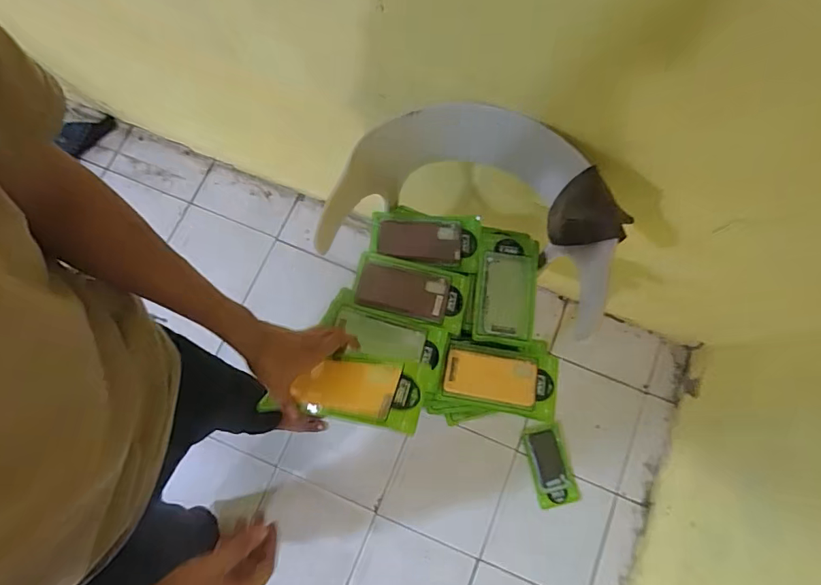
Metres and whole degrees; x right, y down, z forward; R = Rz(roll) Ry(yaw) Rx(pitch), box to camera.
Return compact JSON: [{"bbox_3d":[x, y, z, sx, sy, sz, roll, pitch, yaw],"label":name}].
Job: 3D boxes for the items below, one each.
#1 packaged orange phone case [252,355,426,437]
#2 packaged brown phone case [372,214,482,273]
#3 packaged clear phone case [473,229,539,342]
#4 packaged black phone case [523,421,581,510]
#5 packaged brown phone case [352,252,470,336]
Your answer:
[{"bbox_3d":[-0.085,0.125,0.613,0.197,0.016,0.102,4,43,11],"label":"packaged orange phone case"},{"bbox_3d":[0.028,-0.102,0.904,0.208,0.022,0.109,6,77,0],"label":"packaged brown phone case"},{"bbox_3d":[0.181,-0.014,0.893,0.109,0.021,0.216,8,77,0],"label":"packaged clear phone case"},{"bbox_3d":[0.388,0.480,1.300,0.115,0.021,0.208,-13,78,-4],"label":"packaged black phone case"},{"bbox_3d":[0.001,0.000,0.861,0.202,0.025,0.117,13,72,-2],"label":"packaged brown phone case"}]

